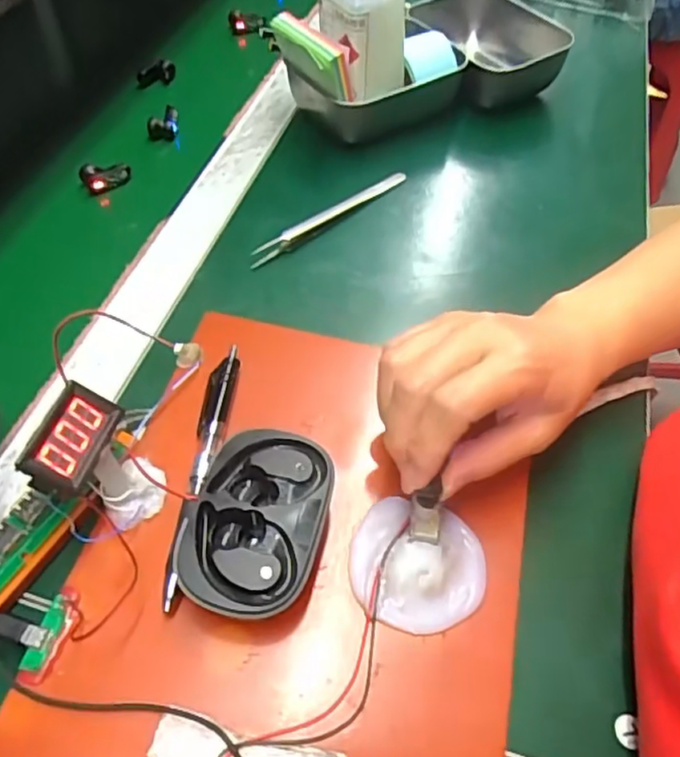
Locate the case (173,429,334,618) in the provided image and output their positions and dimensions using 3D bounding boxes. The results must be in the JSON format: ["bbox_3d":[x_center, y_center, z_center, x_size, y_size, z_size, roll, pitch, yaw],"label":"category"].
[{"bbox_3d":[-0.038,0.068,0.295,0.060,0.028,0.086,11,54,5],"label":"case"}]

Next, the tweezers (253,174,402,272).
[{"bbox_3d":[-0.005,-0.118,0.463,0.144,0.009,0.014,-33,62,-24],"label":"tweezers"}]

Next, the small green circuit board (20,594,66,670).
[{"bbox_3d":[-0.127,0.109,0.275,0.009,0.004,0.030,11,54,5],"label":"small green circuit board"}]

